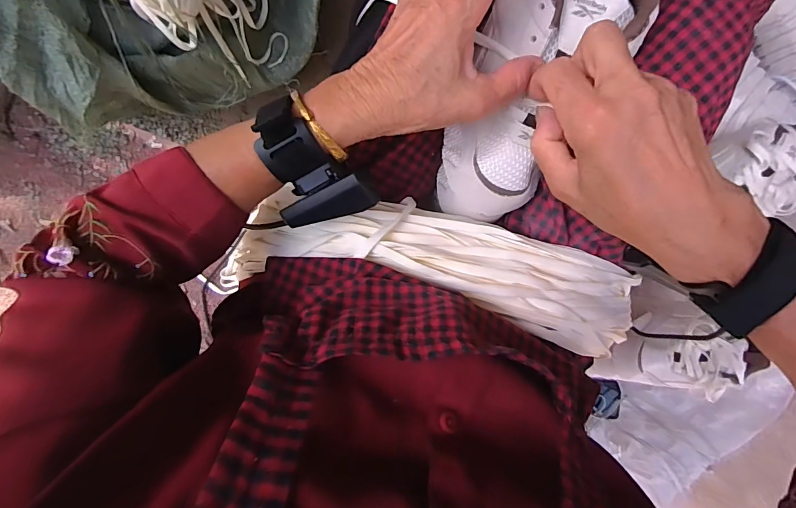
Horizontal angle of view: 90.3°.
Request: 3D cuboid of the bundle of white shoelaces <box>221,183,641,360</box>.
[{"bbox_3d":[0.032,0.014,0.348,0.344,0.095,0.096,11,88,-7],"label":"bundle of white shoelaces"}]

